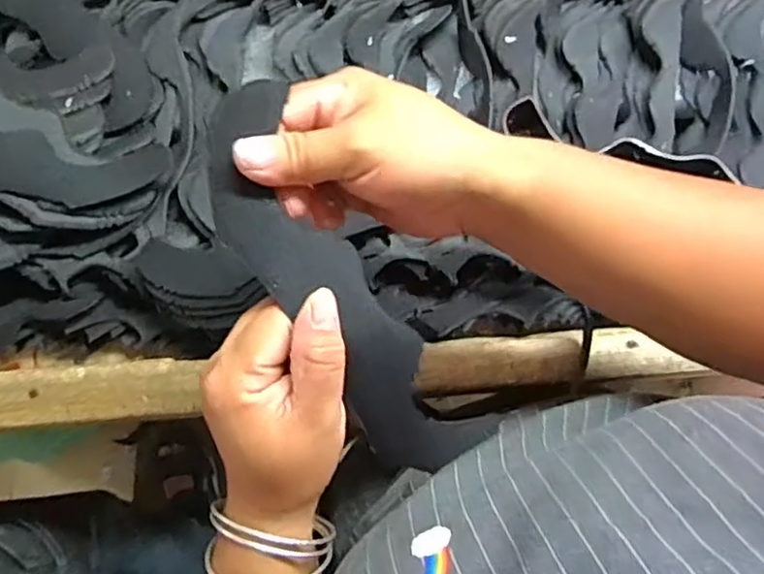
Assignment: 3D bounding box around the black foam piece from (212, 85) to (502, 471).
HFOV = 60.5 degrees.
[{"bbox_3d":[-0.018,0.006,0.313,0.057,0.012,0.207,-34,103,-7],"label":"black foam piece"}]

